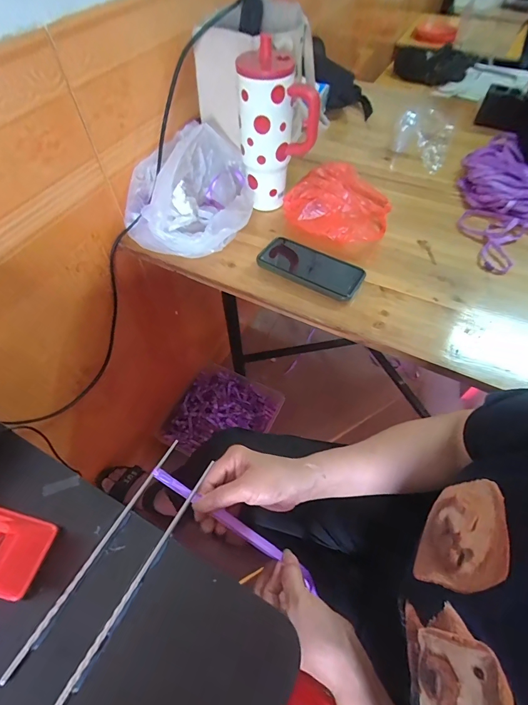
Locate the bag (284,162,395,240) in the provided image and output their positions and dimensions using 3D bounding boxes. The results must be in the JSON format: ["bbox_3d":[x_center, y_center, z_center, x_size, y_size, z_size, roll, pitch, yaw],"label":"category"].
[{"bbox_3d":[0.137,-0.272,0.623,0.175,0.056,0.190,20,59,13],"label":"bag"}]

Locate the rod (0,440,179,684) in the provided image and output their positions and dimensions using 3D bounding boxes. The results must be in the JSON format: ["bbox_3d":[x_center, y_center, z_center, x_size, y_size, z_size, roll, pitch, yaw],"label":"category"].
[{"bbox_3d":[-0.155,0.183,0.328,0.007,0.004,0.210,25,60,16],"label":"rod"}]

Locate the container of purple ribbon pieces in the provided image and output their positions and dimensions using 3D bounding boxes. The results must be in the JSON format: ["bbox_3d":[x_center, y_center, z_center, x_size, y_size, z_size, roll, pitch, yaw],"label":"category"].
[{"bbox_3d":[-0.128,0.194,1.079,0.304,0.083,0.293,20,59,13],"label":"container of purple ribbon pieces"}]

